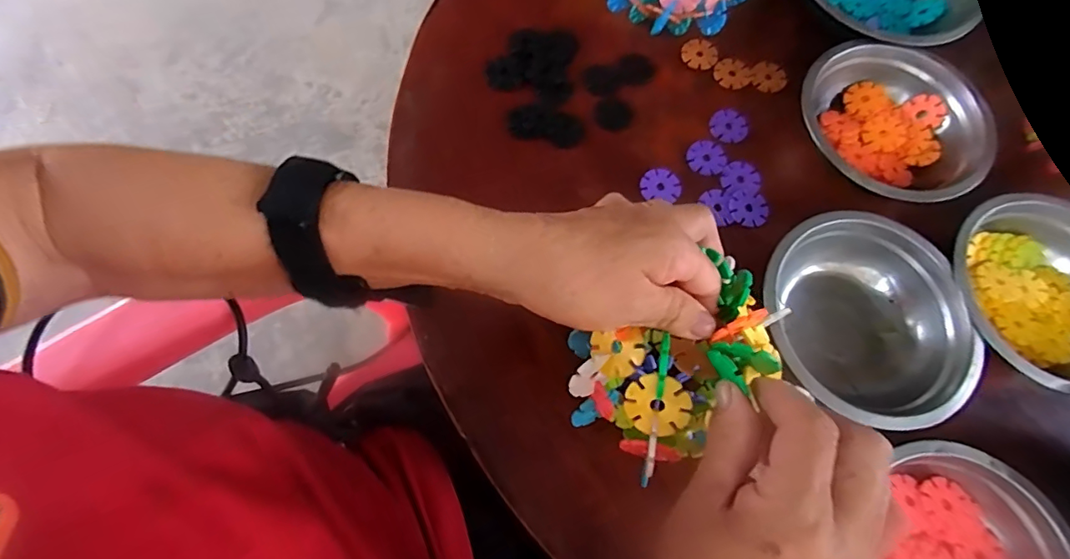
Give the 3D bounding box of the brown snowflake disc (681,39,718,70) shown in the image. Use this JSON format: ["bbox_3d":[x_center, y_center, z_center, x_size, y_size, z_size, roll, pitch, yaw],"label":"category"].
[{"bbox_3d":[0.147,-0.202,0.444,0.033,0.005,0.029,3,72,-2],"label":"brown snowflake disc"}]

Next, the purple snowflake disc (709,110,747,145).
[{"bbox_3d":[0.163,-0.130,0.419,0.032,0.004,0.031,1,72,-2],"label":"purple snowflake disc"}]

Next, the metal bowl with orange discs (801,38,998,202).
[{"bbox_3d":[0.282,-0.124,0.397,0.119,0.048,0.141,-24,74,-10],"label":"metal bowl with orange discs"}]

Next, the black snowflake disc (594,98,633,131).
[{"bbox_3d":[0.067,-0.142,0.425,0.031,0.004,0.029,1,72,-2],"label":"black snowflake disc"}]

